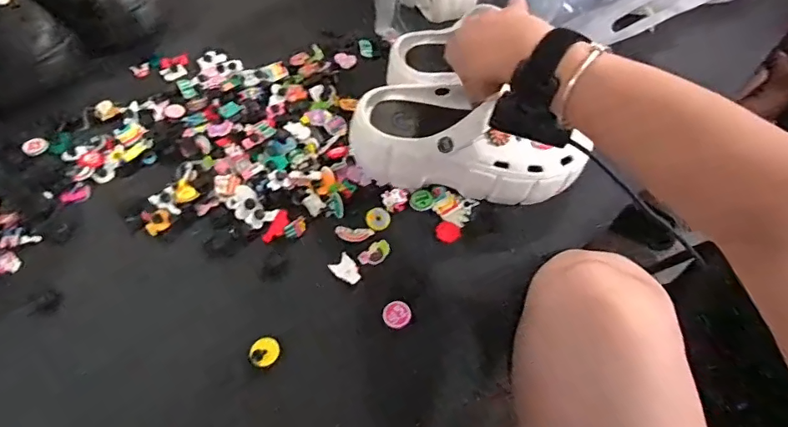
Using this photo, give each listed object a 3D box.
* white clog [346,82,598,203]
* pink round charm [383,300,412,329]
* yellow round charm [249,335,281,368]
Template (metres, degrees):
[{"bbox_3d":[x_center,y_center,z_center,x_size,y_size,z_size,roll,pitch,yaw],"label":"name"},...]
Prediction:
[{"bbox_3d":[0.075,-0.069,0.492,0.229,0.091,0.080,15,59,1],"label":"white clog"},{"bbox_3d":[0.003,0.094,0.454,0.025,0.004,0.025,1,58,-1],"label":"pink round charm"},{"bbox_3d":[-0.115,0.123,0.436,0.025,0.006,0.028,39,65,20],"label":"yellow round charm"}]

